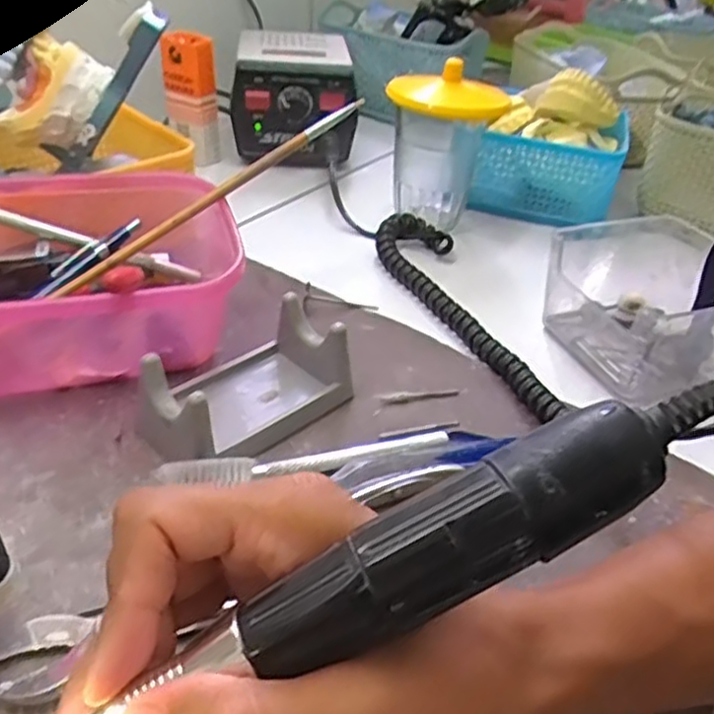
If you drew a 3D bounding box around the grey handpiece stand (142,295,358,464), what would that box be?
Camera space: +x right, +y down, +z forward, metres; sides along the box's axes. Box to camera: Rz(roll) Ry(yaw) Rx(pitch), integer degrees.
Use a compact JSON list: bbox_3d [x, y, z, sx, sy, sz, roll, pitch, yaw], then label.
[{"bbox_3d":[-0.056,0.009,0.343,0.093,0.042,0.061,-26,47,-35],"label":"grey handpiece stand"}]

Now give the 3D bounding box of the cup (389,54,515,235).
[{"bbox_3d":[0.061,-0.160,0.534,0.076,0.108,0.100,5,36,-1],"label":"cup"}]

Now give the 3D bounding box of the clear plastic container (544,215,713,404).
[{"bbox_3d":[0.174,-0.033,0.419,0.099,0.060,0.106,-12,40,-23],"label":"clear plastic container"}]

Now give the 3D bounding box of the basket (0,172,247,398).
[{"bbox_3d":[-0.166,-0.047,0.380,0.195,0.074,0.140,-4,37,-13],"label":"basket"}]

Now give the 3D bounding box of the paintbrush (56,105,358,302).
[{"bbox_3d":[-0.074,-0.090,0.390,0.199,0.009,0.011,-38,52,-19],"label":"paintbrush"}]

